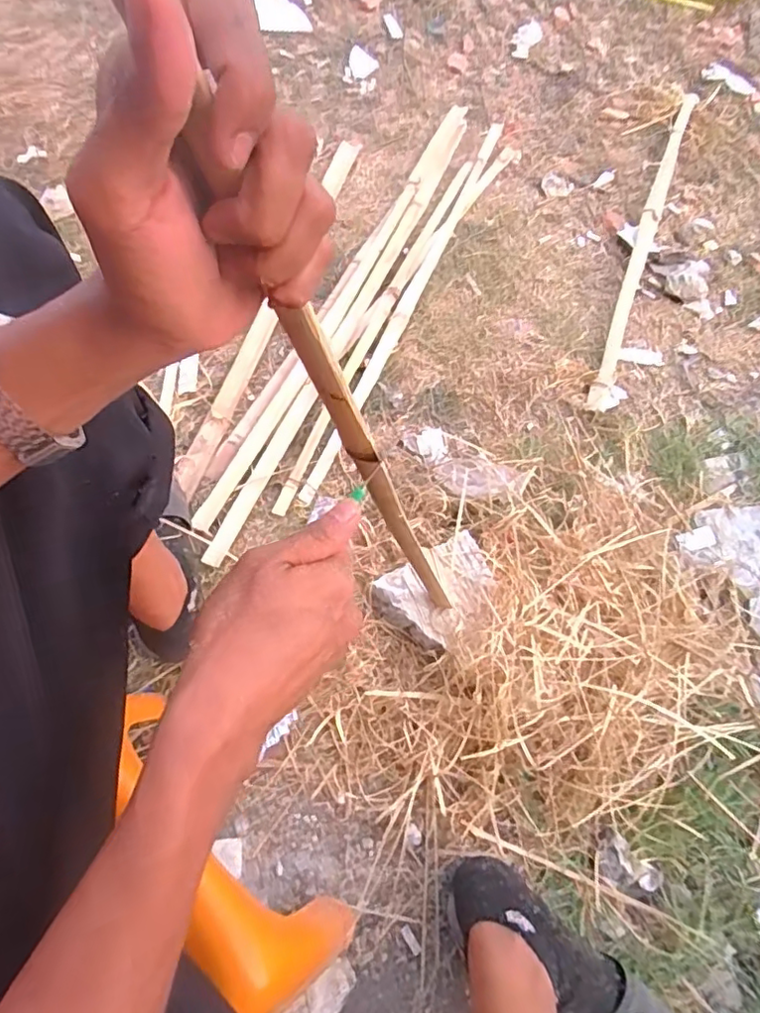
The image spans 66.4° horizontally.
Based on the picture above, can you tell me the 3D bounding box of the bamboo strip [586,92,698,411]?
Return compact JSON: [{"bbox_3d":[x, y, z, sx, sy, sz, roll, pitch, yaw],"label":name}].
[{"bbox_3d":[0.449,-0.462,0.973,0.030,0.031,0.752,22,67,6],"label":"bamboo strip"}]

